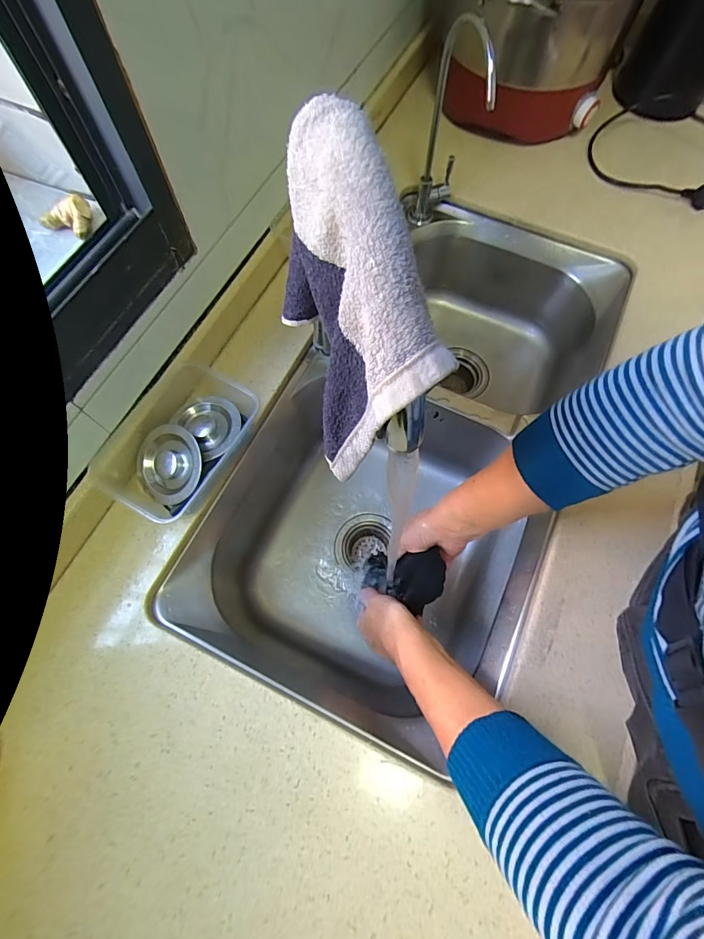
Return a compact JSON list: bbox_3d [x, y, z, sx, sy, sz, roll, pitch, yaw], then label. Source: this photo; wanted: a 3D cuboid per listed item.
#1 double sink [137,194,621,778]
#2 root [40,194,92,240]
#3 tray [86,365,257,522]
[{"bbox_3d":[0.099,-0.036,0.619,0.376,0.233,0.729,25,72,8],"label":"double sink"},{"bbox_3d":[-0.276,-0.245,0.400,0.047,0.021,0.037,-36,72,-12],"label":"root"},{"bbox_3d":[-0.183,-0.024,0.455,0.119,0.060,0.169,36,74,12],"label":"tray"}]

